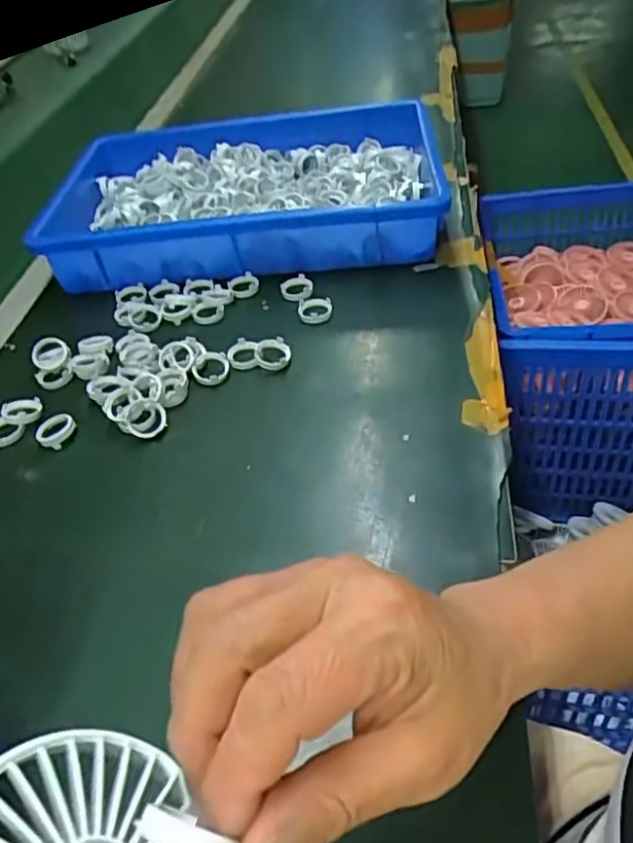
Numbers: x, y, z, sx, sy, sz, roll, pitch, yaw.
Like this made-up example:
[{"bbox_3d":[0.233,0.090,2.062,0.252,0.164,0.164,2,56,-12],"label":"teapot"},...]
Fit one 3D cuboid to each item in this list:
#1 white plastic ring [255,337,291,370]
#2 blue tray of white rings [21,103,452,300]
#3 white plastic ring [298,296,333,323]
[{"bbox_3d":[-0.033,-0.050,0.491,0.027,0.014,0.027,-3,45,3],"label":"white plastic ring"},{"bbox_3d":[-0.066,-0.210,0.607,0.332,0.074,0.195,-2,45,4],"label":"blue tray of white rings"},{"bbox_3d":[-0.001,-0.090,0.527,0.028,0.008,0.028,-3,45,3],"label":"white plastic ring"}]

